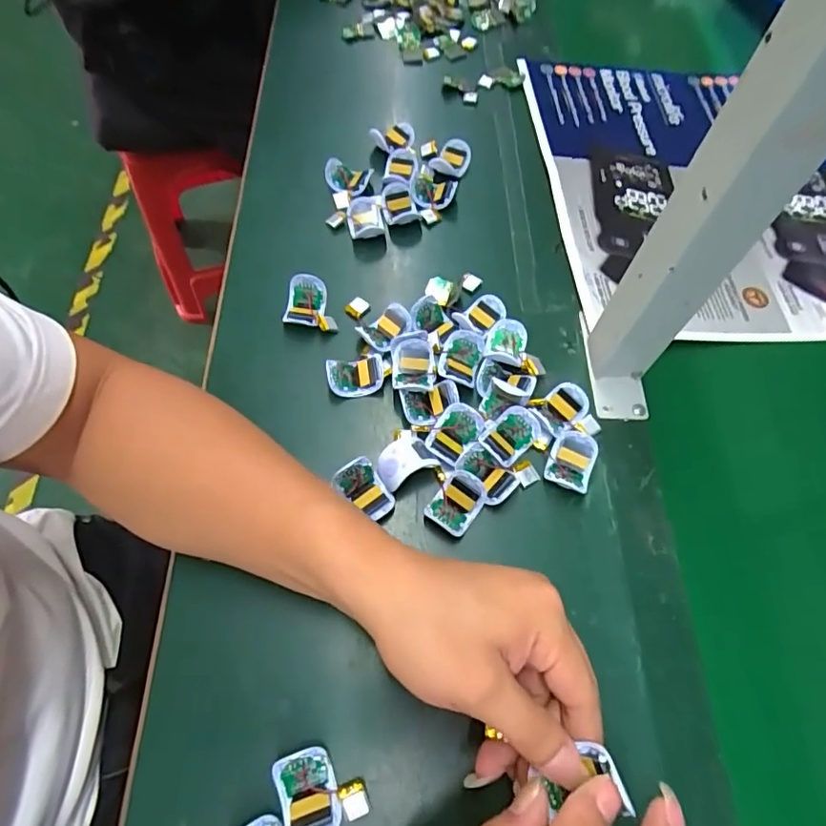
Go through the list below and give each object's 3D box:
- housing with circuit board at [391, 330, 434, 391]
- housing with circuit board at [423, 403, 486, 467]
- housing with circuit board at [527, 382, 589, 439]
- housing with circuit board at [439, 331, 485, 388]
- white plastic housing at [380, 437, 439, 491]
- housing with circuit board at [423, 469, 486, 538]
[{"bbox_3d":[0.000,-0.036,0.397,0.031,0.022,0.045,-2,63,-1],"label":"housing with circuit board"},{"bbox_3d":[0.030,0.014,0.376,0.030,0.014,0.042,35,68,16],"label":"housing with circuit board"},{"bbox_3d":[0.108,-0.003,0.391,0.040,0.014,0.029,-41,70,-19],"label":"housing with circuit board"},{"bbox_3d":[0.036,-0.043,0.403,0.030,0.017,0.044,14,64,7],"label":"housing with circuit board"},{"bbox_3d":[-0.006,0.032,0.365,0.038,0.016,0.029,-27,66,-14],"label":"white plastic housing"},{"bbox_3d":[0.029,0.060,0.359,0.030,0.011,0.040,31,67,14],"label":"housing with circuit board"}]

